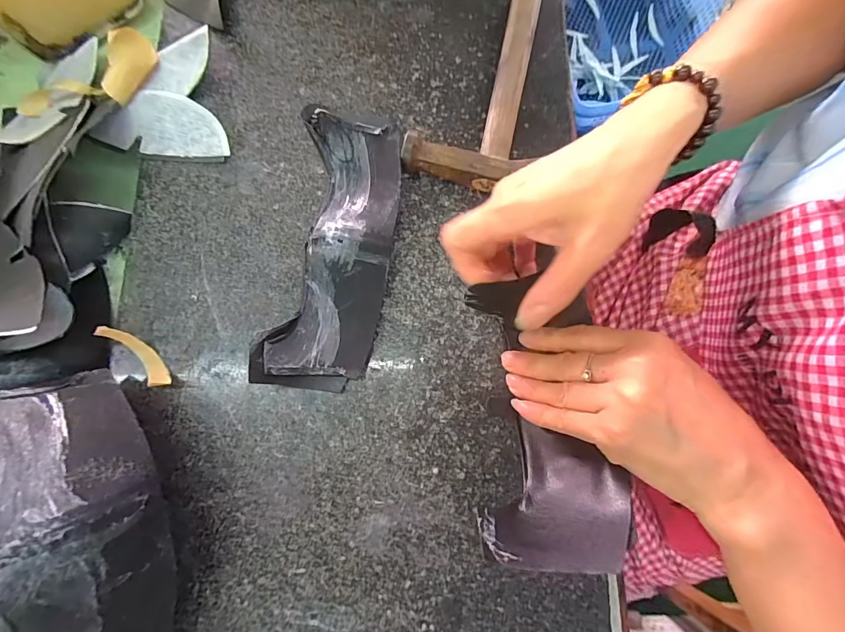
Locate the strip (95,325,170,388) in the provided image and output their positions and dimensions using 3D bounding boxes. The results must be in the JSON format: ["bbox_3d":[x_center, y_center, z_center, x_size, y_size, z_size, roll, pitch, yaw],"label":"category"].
[{"bbox_3d":[-0.189,0.028,0.277,0.053,0.028,0.010,42,82,8],"label":"strip"}]

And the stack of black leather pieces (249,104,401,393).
[{"bbox_3d":[-0.059,-0.049,0.292,0.073,0.029,0.198,8,78,2],"label":"stack of black leather pieces"}]

